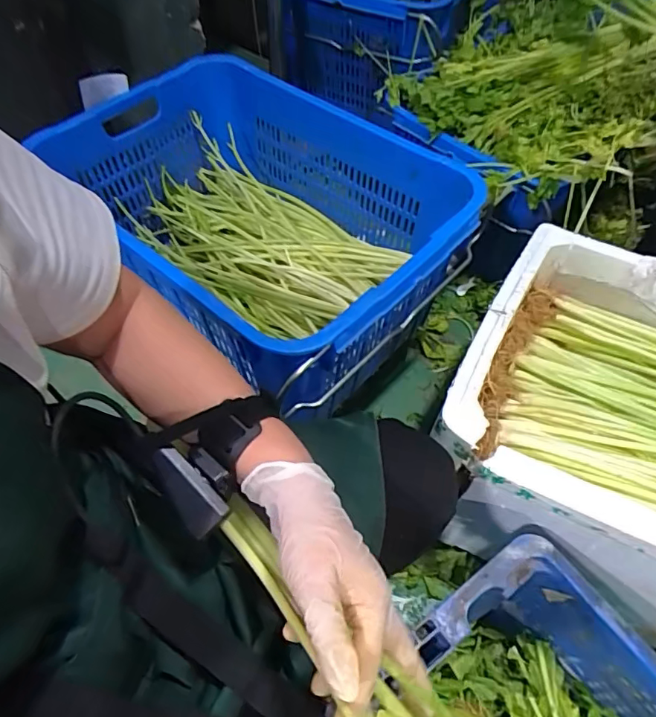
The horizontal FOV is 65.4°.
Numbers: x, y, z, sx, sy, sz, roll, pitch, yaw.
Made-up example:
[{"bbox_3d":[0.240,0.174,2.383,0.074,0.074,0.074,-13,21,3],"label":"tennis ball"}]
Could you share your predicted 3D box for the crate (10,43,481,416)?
[{"bbox_3d":[-0.125,-0.213,0.813,0.604,0.237,0.397,38,63,22],"label":"crate"}]

